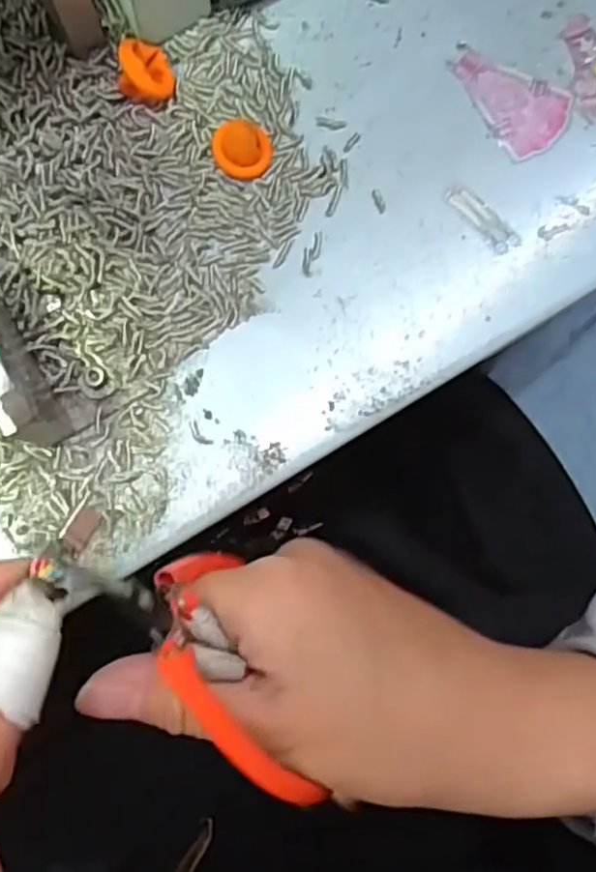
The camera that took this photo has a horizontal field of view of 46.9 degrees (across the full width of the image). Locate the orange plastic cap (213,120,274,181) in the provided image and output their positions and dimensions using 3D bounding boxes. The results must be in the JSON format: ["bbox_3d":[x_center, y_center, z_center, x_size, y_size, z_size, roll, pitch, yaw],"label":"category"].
[{"bbox_3d":[-0.019,-0.095,0.227,0.019,0.012,0.014,4,85,-2],"label":"orange plastic cap"}]

